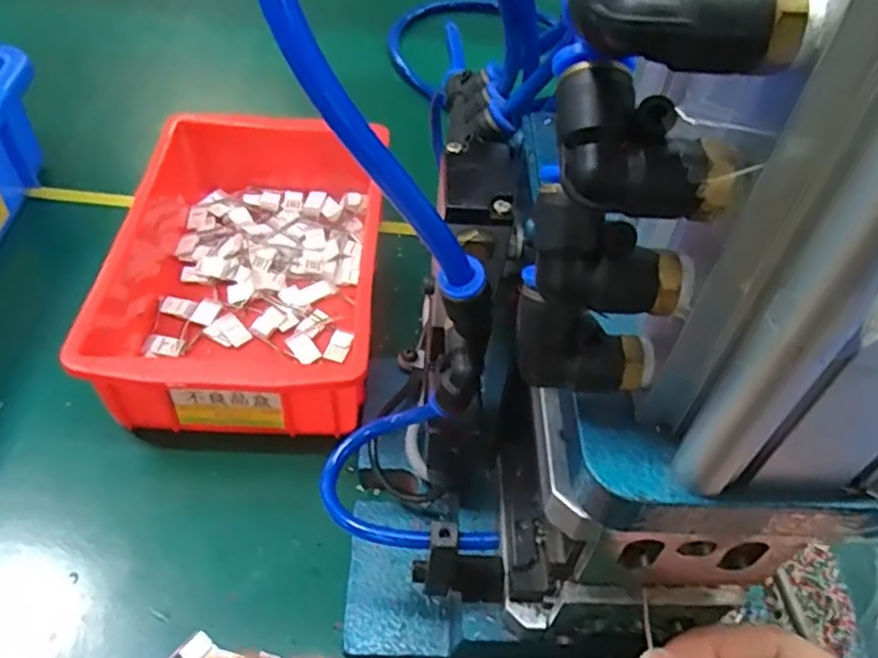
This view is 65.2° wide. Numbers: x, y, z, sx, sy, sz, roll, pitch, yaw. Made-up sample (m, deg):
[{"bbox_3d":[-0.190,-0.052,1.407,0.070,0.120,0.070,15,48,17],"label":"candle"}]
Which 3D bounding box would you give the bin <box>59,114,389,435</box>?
[{"bbox_3d":[-0.105,-0.054,0.388,0.132,0.056,0.236,1,51,-4],"label":"bin"}]

